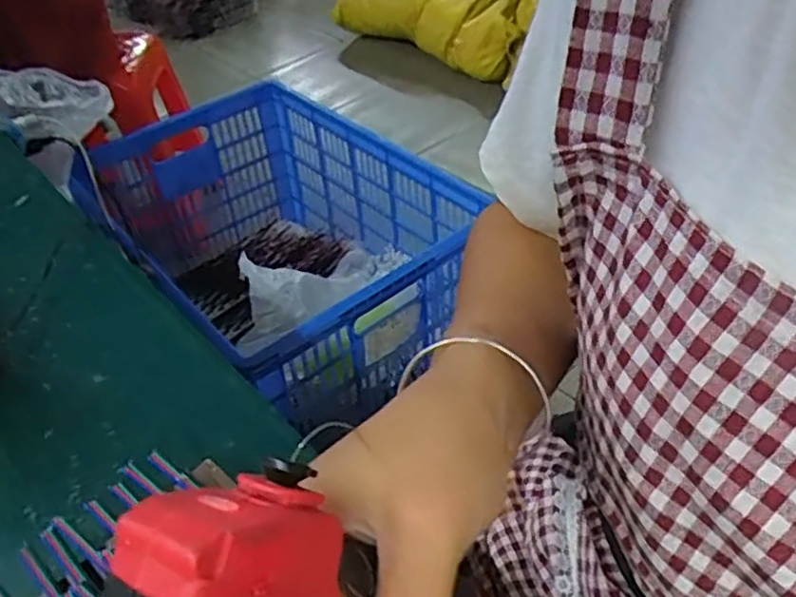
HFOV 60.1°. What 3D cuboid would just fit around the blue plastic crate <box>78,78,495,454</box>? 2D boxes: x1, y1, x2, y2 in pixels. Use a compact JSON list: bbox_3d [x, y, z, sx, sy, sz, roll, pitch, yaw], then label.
[{"bbox_3d":[-0.217,-0.090,1.260,0.459,0.316,0.708,-29,47,-26],"label":"blue plastic crate"}]

